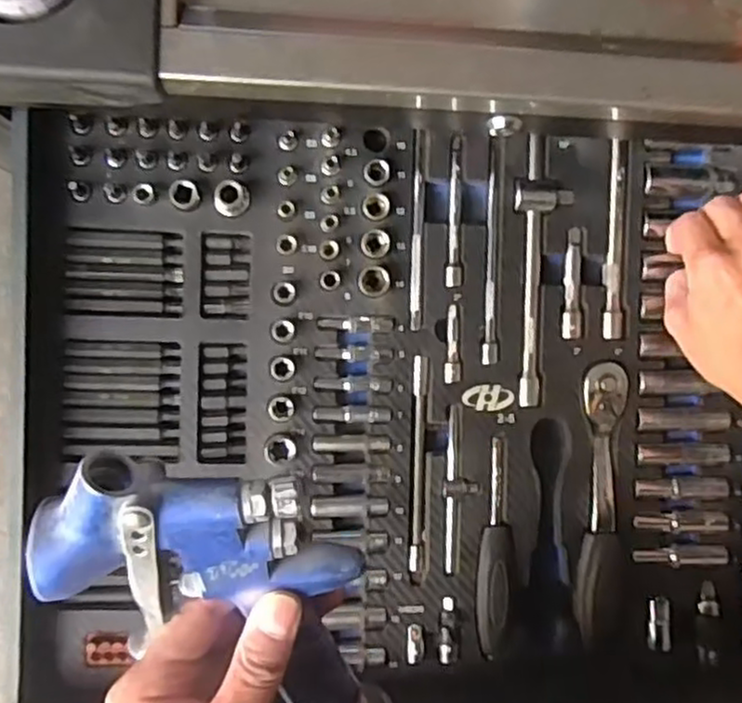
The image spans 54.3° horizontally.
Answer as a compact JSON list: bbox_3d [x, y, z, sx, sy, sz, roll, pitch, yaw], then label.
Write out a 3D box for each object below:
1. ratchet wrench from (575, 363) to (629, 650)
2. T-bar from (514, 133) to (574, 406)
[{"bbox_3d":[0.157,0.105,0.495,0.031,0.022,0.188,2,91,-8],"label":"ratchet wrench"},{"bbox_3d":[0.117,-0.054,0.484,0.037,0.011,0.178,-2,92,-8],"label":"T-bar"}]

